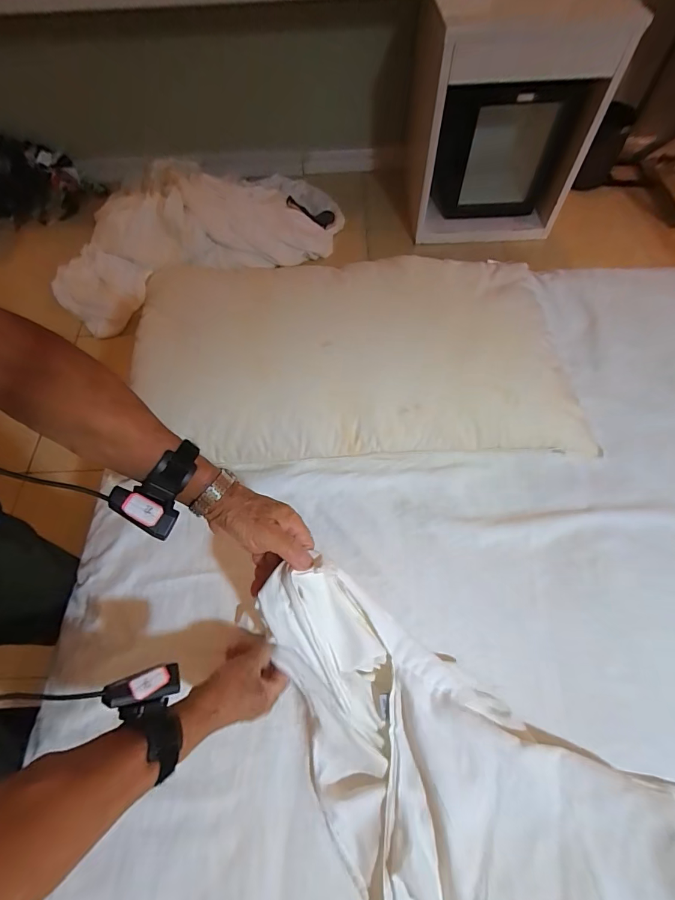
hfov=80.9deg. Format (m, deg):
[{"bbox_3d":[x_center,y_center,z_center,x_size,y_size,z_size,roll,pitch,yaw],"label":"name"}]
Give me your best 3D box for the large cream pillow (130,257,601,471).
[{"bbox_3d":[0.031,-0.162,0.695,0.723,0.158,0.357,-1,63,2],"label":"large cream pillow"}]

